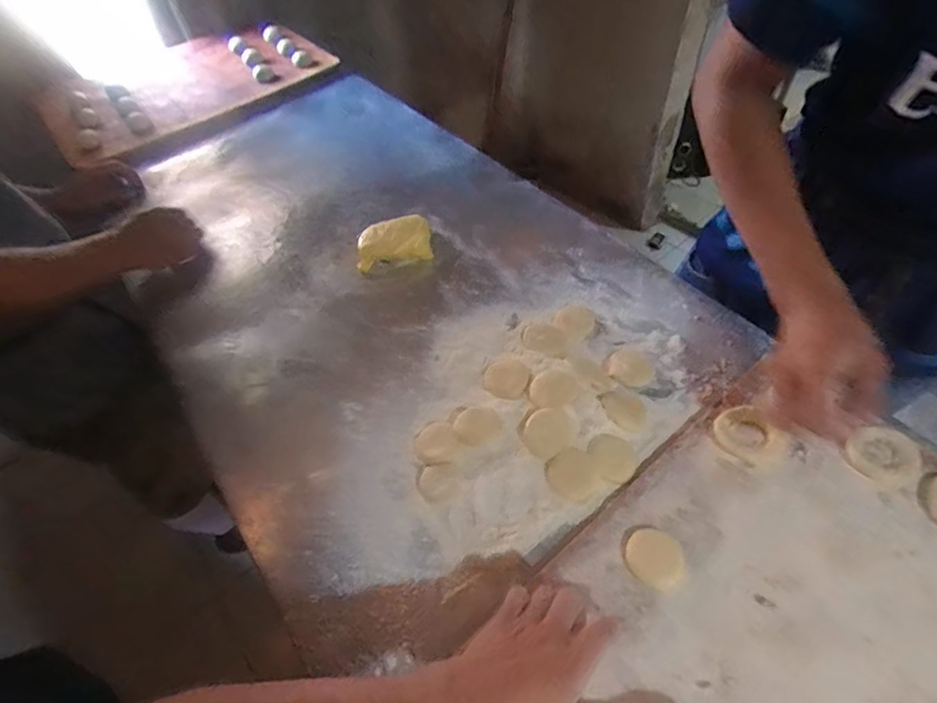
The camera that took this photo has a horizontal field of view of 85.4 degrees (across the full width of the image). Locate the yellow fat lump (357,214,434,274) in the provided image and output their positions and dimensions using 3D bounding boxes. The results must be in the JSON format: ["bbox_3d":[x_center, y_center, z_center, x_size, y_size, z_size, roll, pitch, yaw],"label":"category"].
[{"bbox_3d":[-0.115,-0.169,0.780,0.111,0.031,0.074,-11,50,-3],"label":"yellow fat lump"}]

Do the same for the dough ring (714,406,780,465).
[{"bbox_3d":[0.298,0.088,0.545,0.061,0.010,0.061,-3,50,3],"label":"dough ring"}]

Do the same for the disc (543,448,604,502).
[{"bbox_3d":[0.109,0.127,0.525,0.051,0.004,0.053,-4,65,9],"label":"disc"}]

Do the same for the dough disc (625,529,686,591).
[{"bbox_3d":[0.173,0.190,0.469,0.050,0.004,0.051,-3,50,3],"label":"dough disc"}]

